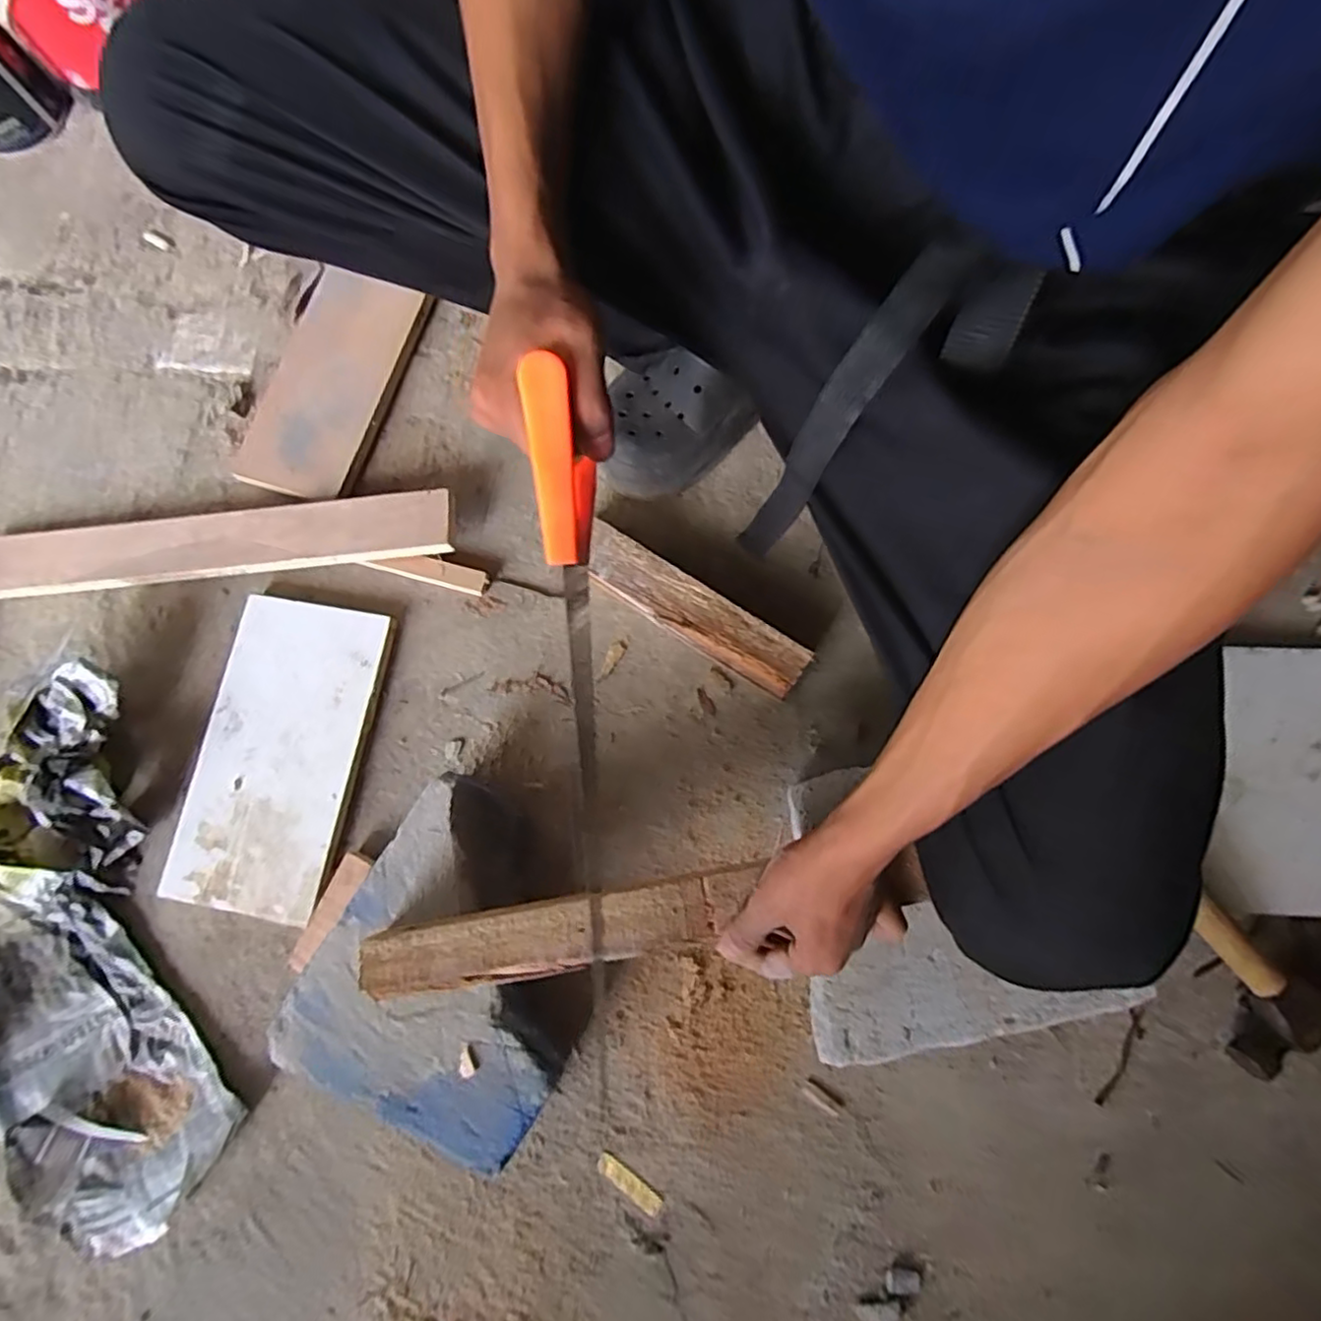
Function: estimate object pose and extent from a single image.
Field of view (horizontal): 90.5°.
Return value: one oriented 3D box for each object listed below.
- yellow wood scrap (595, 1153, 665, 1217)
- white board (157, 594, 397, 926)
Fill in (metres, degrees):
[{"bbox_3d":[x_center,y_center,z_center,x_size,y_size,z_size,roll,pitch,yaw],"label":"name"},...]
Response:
[{"bbox_3d":[-0.025,0.411,0.514,0.057,0.004,0.015,35,81,8],"label":"yellow wood scrap"},{"bbox_3d":[-0.331,0.080,0.574,0.135,0.017,0.265,9,79,3],"label":"white board"}]

